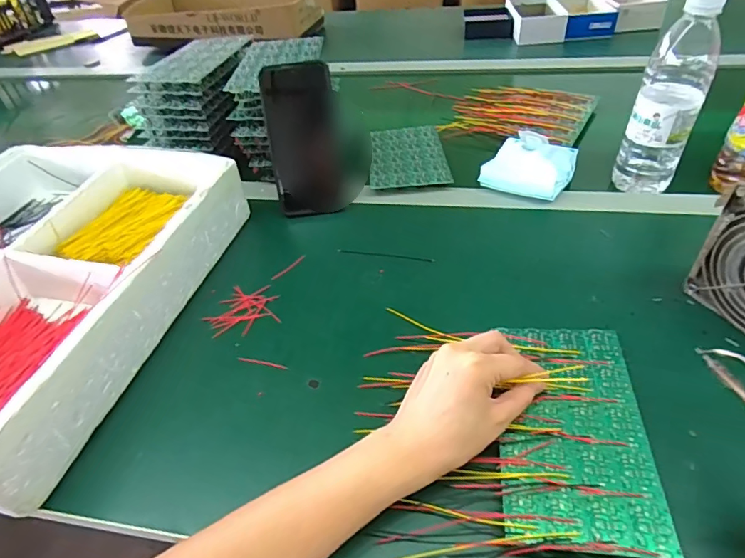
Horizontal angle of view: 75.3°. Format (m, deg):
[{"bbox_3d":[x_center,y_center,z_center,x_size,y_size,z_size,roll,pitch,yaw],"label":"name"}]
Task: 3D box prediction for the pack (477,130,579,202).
[{"bbox_3d":[0.192,-0.141,0.595,0.105,0.038,0.096,15,47,22],"label":"pack"}]

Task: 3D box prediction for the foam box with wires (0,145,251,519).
[{"bbox_3d":[-0.356,-0.003,0.486,0.330,0.084,0.368,7,45,15],"label":"foam box with wires"}]

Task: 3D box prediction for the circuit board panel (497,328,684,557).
[{"bbox_3d":[0.144,0.103,0.354,0.100,0.005,0.171,3,44,7],"label":"circuit board panel"}]

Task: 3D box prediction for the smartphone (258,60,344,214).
[{"bbox_3d":[-0.077,-0.160,0.570,0.084,0.171,0.013,-13,29,-18],"label":"smartphone"}]

